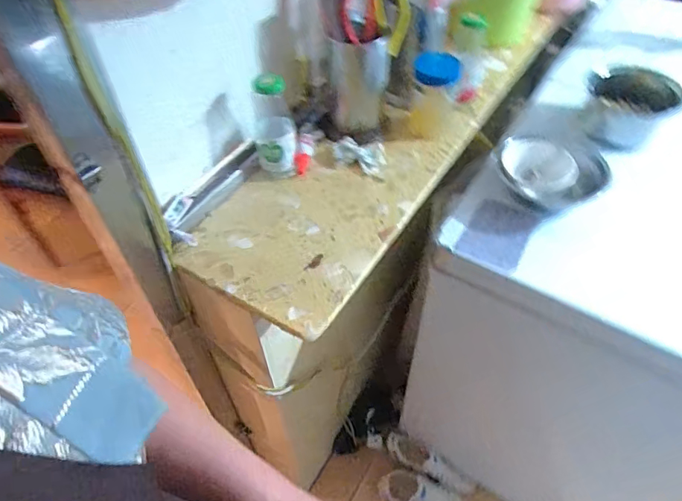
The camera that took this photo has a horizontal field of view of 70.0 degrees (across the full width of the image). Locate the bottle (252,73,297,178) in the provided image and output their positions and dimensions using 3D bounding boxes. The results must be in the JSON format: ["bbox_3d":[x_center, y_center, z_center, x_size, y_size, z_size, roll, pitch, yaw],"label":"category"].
[{"bbox_3d":[-0.103,-0.192,0.740,0.062,0.155,0.066,-7,50,-4],"label":"bottle"}]

